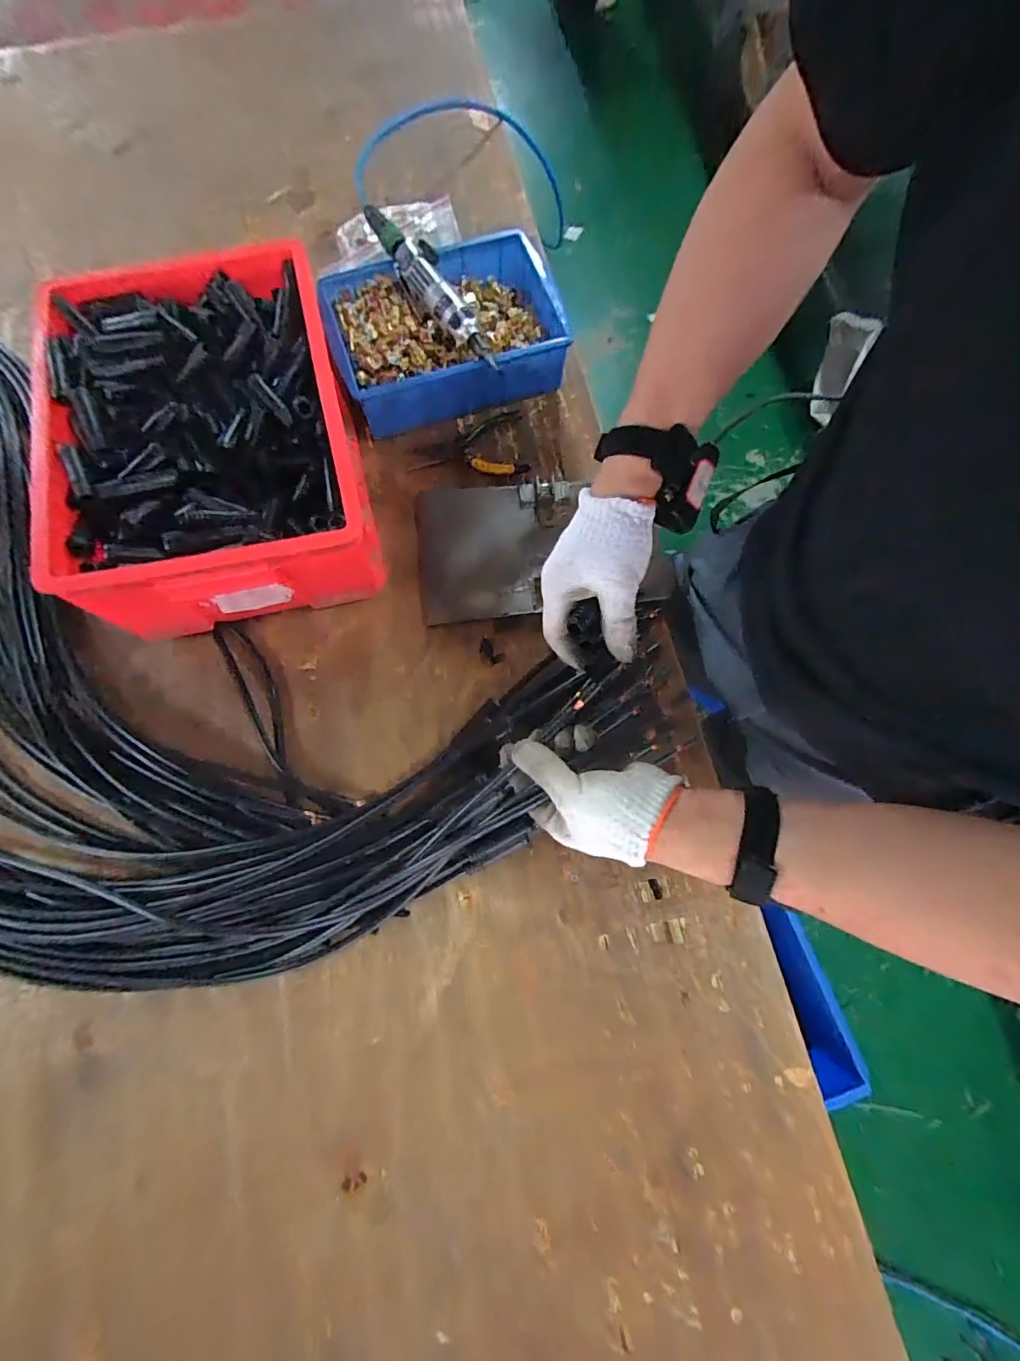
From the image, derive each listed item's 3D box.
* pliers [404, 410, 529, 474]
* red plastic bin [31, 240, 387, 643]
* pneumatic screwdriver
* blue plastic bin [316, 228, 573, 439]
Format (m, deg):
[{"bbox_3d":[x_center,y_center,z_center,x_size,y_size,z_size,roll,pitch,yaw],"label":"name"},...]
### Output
[{"bbox_3d":[-0.057,-0.314,0.678,0.164,0.014,0.102,-14,77,-3],"label":"pliers"},{"bbox_3d":[-0.342,-0.276,0.588,0.300,0.146,0.412,-14,77,-3],"label":"red plastic bin"},{"bbox_3d":[-0.098,-0.512,0.638,0.061,0.039,0.278,-31,78,-7],"label":"pneumatic screwdriver"},{"bbox_3d":[-0.084,-0.475,0.684,0.301,0.087,0.211,-16,77,-4],"label":"blue plastic bin"}]

